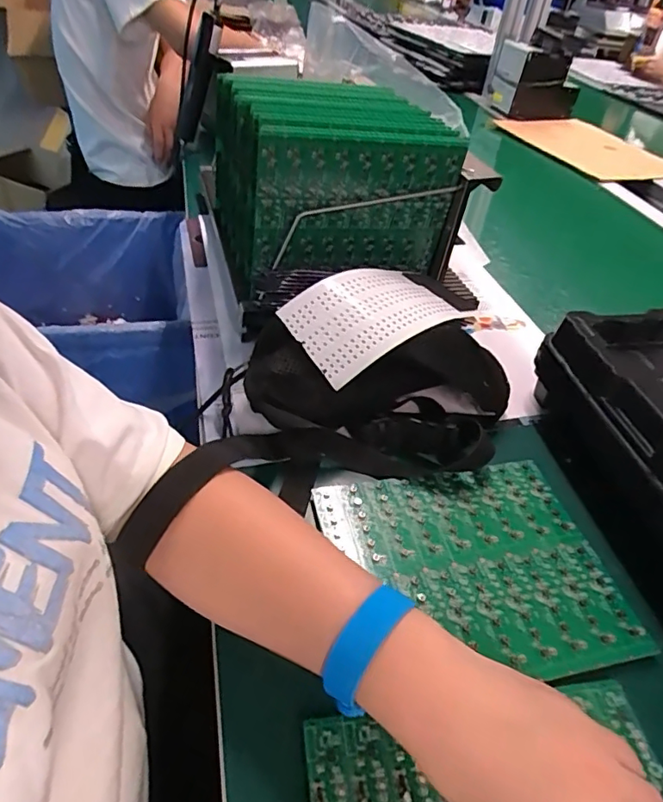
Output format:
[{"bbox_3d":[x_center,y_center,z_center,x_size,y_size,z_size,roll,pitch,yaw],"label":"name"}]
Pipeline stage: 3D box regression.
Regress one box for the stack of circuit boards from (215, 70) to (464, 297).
[{"bbox_3d":[-0.008,-0.238,0.570,0.203,0.160,0.201,-8,45,-17],"label":"stack of circuit boards"}]

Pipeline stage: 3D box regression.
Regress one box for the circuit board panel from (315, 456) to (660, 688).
[{"bbox_3d":[0.102,0.118,0.378,0.189,0.006,0.168,-6,44,-15],"label":"circuit board panel"}]

